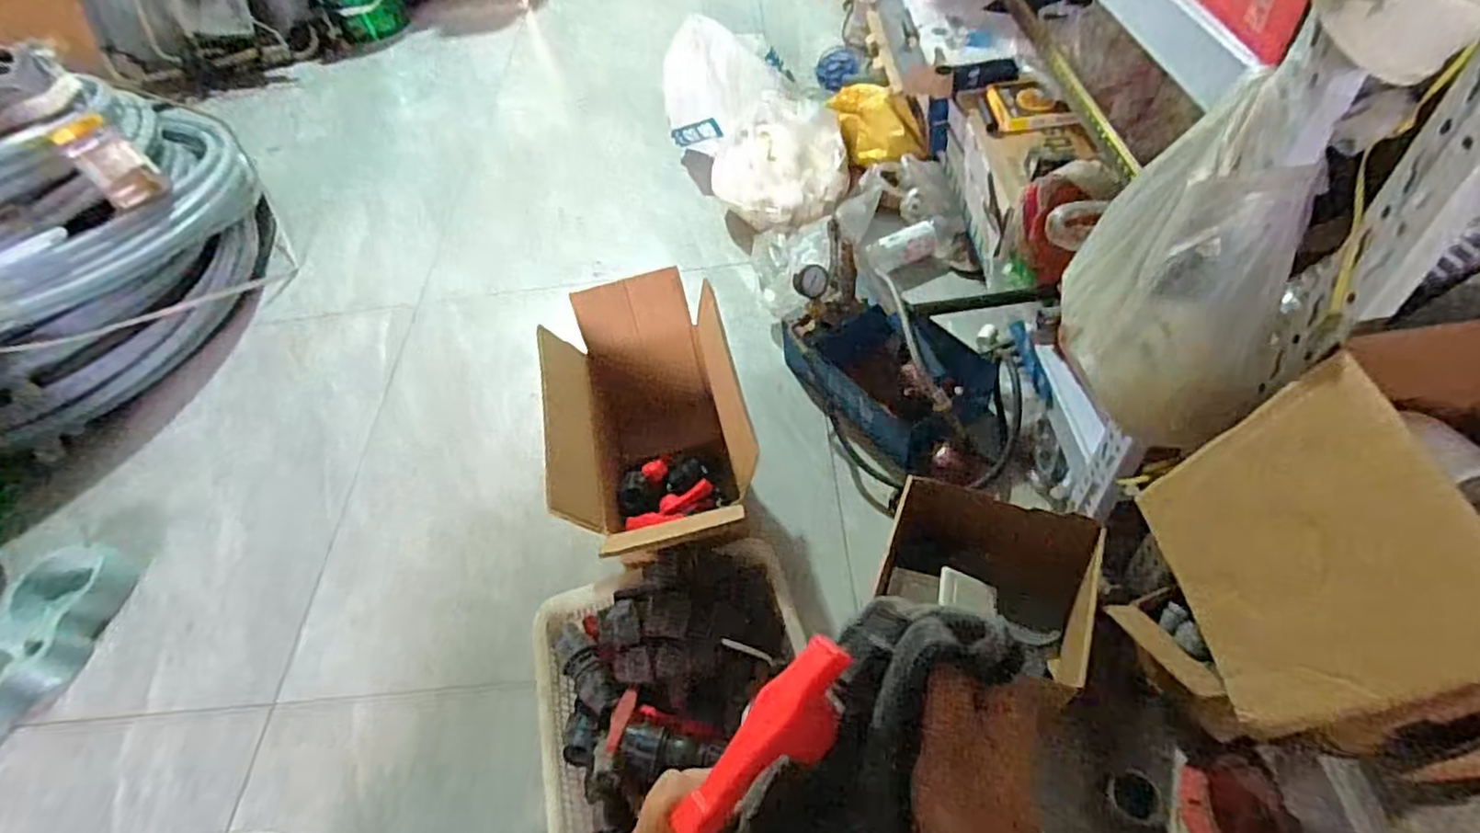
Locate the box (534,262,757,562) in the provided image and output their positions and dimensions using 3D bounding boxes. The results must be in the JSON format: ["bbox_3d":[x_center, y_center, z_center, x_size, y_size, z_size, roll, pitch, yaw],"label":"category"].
[{"bbox_3d":[-0.114,0.026,0.943,0.239,0.233,0.411,-15,50,-3],"label":"box"}]

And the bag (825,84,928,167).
[{"bbox_3d":[0.270,-0.589,1.392,0.115,0.092,0.238,-31,53,-16],"label":"bag"}]

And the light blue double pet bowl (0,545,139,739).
[{"bbox_3d":[-0.970,0.305,0.938,0.135,0.043,0.276,6,50,10],"label":"light blue double pet bowl"}]

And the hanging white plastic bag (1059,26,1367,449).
[{"bbox_3d":[0.368,-0.130,0.562,0.178,0.279,0.139,27,60,27],"label":"hanging white plastic bag"}]

